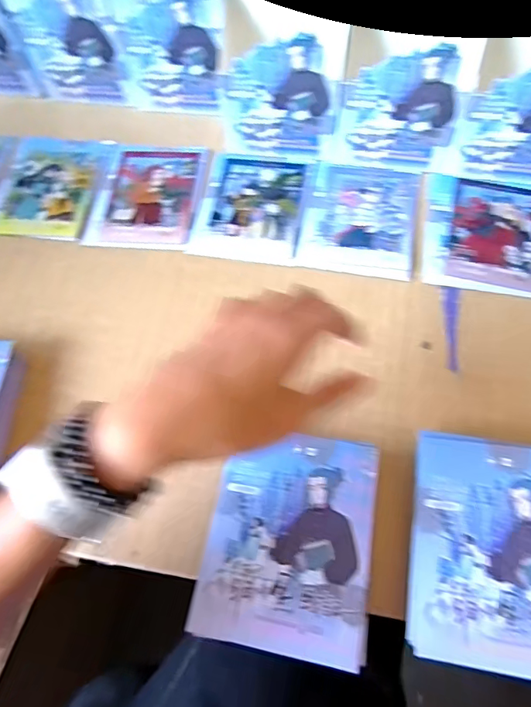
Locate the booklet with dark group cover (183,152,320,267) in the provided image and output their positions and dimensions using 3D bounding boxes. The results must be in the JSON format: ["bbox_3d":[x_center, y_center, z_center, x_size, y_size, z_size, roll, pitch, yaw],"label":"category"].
[{"bbox_3d":[-0.012,-0.156,0.495,0.113,0.004,0.137,10,65,7],"label":"booklet with dark group cover"}]

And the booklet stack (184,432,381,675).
[{"bbox_3d":[0.018,0.130,0.339,0.111,0.034,0.142,9,64,7],"label":"booklet stack"}]

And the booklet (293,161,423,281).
[{"bbox_3d":[0.098,-0.141,0.485,0.111,0.005,0.140,10,65,7],"label":"booklet"}]

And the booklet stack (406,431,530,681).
[{"bbox_3d":[0.159,0.135,0.327,0.112,0.036,0.144,9,64,7],"label":"booklet stack"}]

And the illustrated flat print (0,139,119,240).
[{"bbox_3d":[-0.238,-0.187,0.525,0.115,0.007,0.141,8,64,6],"label":"illustrated flat print"}]

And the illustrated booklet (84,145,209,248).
[{"bbox_3d":[-0.124,-0.179,0.513,0.108,0.006,0.155,6,64,5],"label":"illustrated booklet"}]

